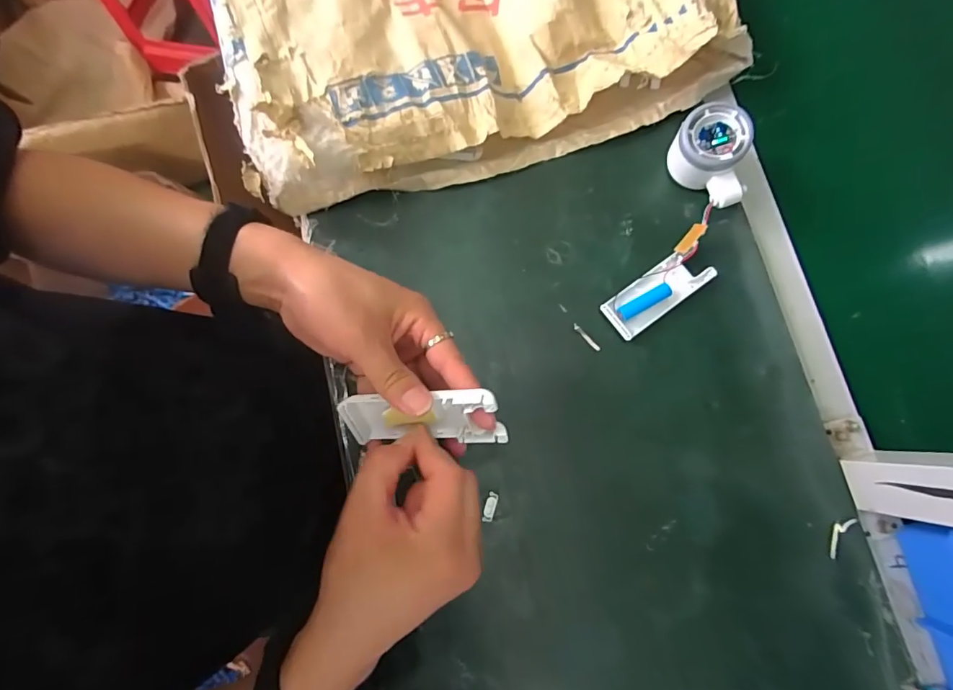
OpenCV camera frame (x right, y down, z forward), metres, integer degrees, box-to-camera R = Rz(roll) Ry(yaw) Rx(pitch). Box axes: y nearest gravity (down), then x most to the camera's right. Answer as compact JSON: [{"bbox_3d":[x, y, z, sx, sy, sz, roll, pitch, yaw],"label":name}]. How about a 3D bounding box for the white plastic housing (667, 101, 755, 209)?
[{"bbox_3d":[0.211,-0.164,0.413,0.077,0.064,0.054,44,80,8],"label":"white plastic housing"}]

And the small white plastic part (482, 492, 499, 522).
[{"bbox_3d":[0.012,0.135,0.386,0.010,0.004,0.024,13,77,2],"label":"small white plastic part"}]

